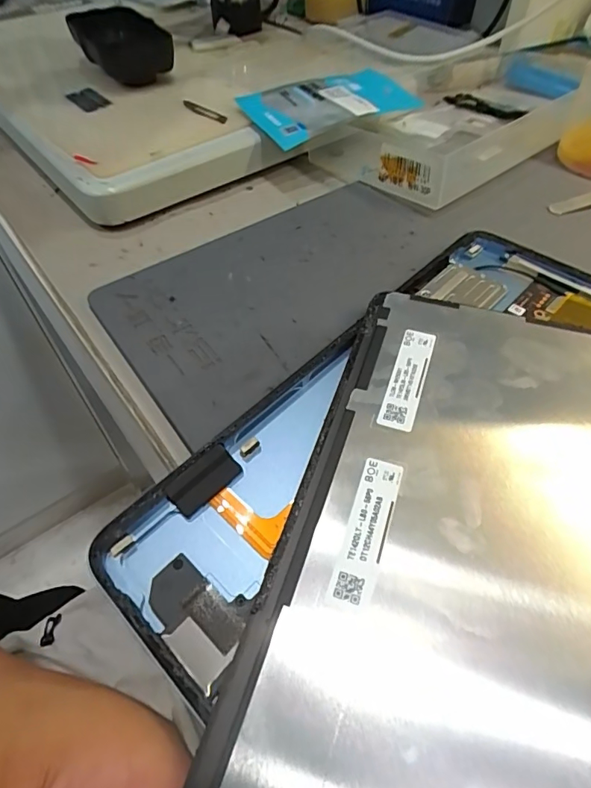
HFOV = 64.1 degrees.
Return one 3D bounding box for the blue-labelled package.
[{"bbox_3d":[0.024,-0.182,0.296,0.100,0.012,0.063,-22,57,-15],"label":"blue-labelled package"}]

